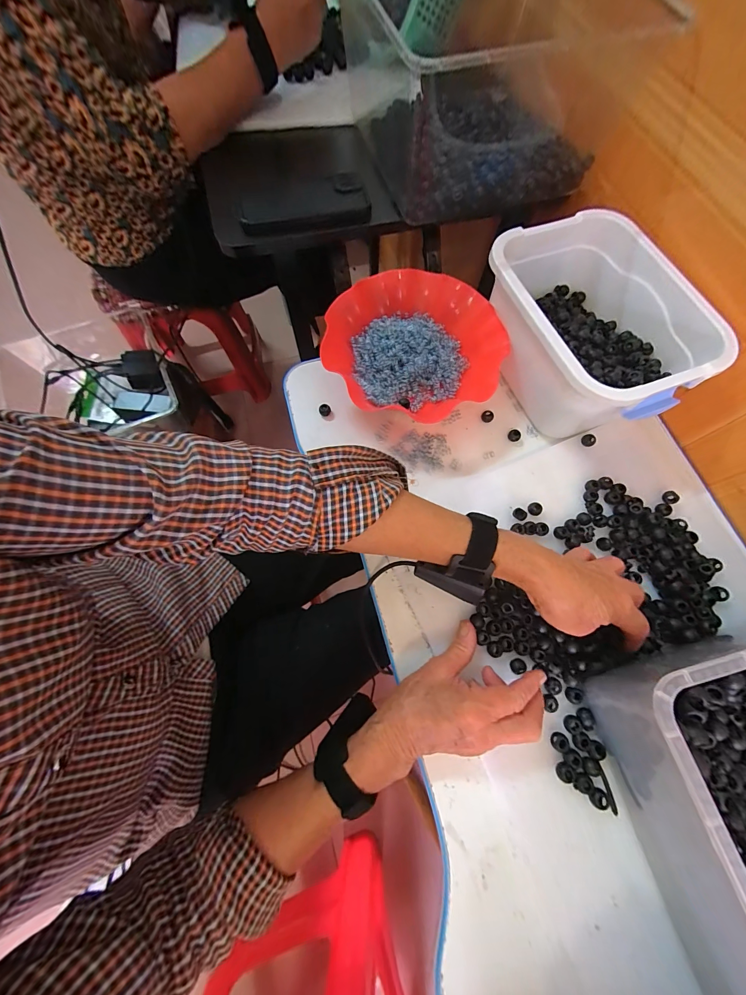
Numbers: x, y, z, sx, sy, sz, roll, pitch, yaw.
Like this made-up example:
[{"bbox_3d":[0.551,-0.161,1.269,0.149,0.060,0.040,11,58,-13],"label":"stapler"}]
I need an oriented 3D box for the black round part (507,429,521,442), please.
[{"bbox_3d":[0.186,-0.081,0.435,0.016,0.009,0.014,38,75,12],"label":"black round part"}]

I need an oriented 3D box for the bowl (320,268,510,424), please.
[{"bbox_3d":[0.046,-0.194,0.442,0.217,0.069,0.213,0,71,0],"label":"bowl"}]

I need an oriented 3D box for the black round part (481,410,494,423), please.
[{"bbox_3d":[0.155,-0.109,0.446,0.016,0.011,0.014,29,73,10],"label":"black round part"}]

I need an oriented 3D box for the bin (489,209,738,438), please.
[{"bbox_3d":[0.264,-0.203,0.413,0.184,0.122,0.249,-24,72,-8],"label":"bin"}]

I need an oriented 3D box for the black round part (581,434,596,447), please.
[{"bbox_3d":[0.274,-0.072,0.420,0.016,0.009,0.016,0,71,0],"label":"black round part"}]

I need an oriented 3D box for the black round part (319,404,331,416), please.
[{"bbox_3d":[-0.064,-0.116,0.445,0.016,0.014,0.011,-9,71,-3],"label":"black round part"}]

